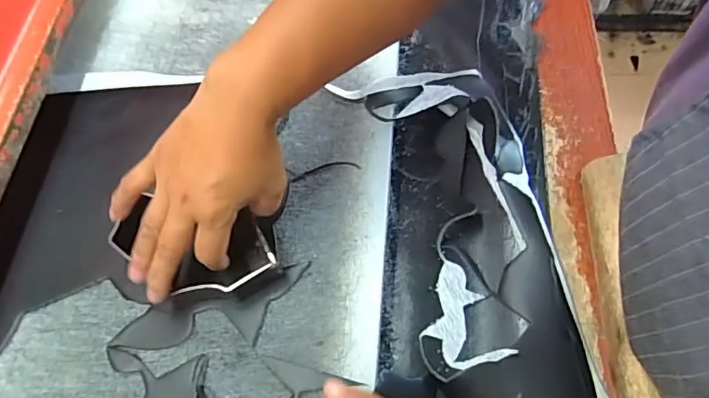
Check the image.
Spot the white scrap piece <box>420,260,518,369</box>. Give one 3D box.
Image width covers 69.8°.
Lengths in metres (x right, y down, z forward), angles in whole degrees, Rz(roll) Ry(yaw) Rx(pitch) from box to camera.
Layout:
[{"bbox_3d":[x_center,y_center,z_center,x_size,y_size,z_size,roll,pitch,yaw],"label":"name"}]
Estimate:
[{"bbox_3d":[0.086,0.098,0.429,0.055,0.026,0.093,-21,64,-8],"label":"white scrap piece"}]

